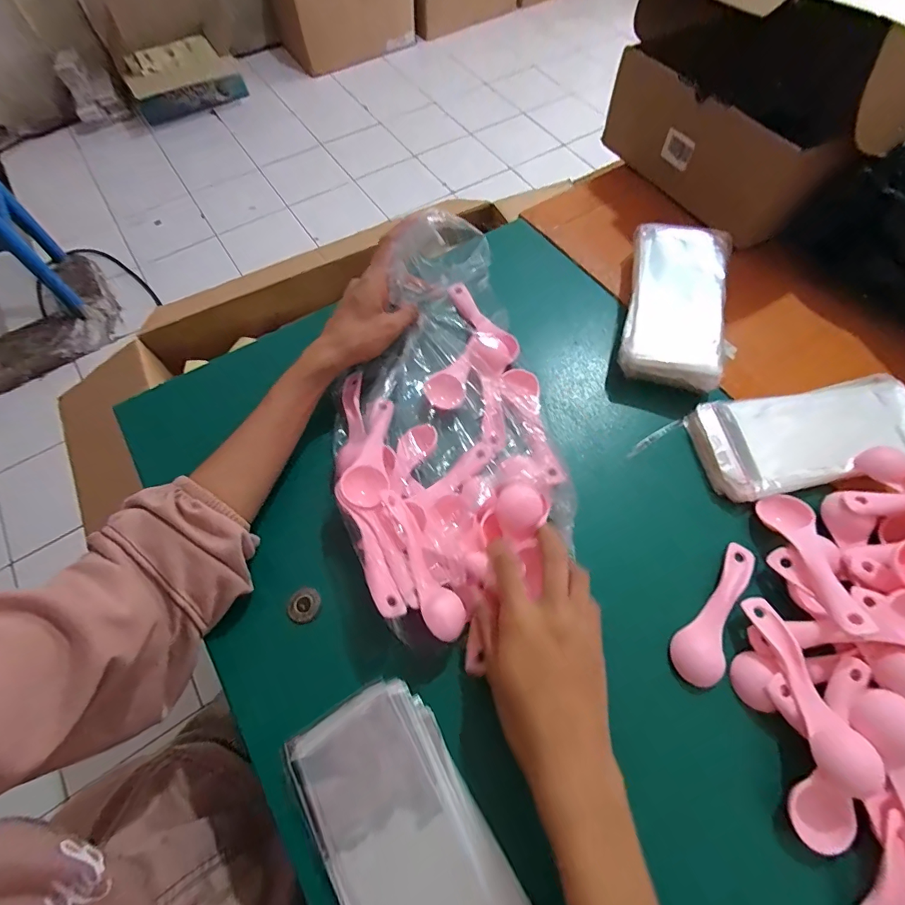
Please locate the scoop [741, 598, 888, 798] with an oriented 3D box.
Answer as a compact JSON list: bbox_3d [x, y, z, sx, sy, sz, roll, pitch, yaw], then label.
[{"bbox_3d":[0.228,0.152,0.278,0.028,0.019,0.111,-13,66,-6],"label":"scoop"}]

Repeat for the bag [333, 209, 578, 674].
[{"bbox_3d":[-0.001,-0.038,0.345,0.187,0.082,0.342,1,65,1],"label":"bag"}]

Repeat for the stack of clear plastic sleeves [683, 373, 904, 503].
[{"bbox_3d":[0.306,-0.014,0.374,0.191,0.021,0.086,-10,66,-4],"label":"stack of clear plastic sleeves"}]

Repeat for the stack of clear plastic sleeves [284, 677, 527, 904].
[{"bbox_3d":[-0.017,0.246,0.247,0.089,0.017,0.204,-29,68,-13],"label":"stack of clear plastic sleeves"}]

